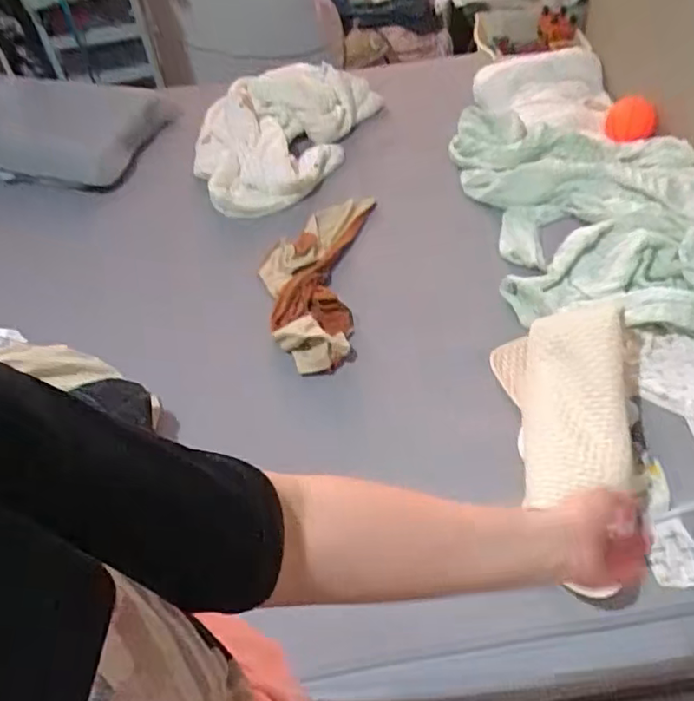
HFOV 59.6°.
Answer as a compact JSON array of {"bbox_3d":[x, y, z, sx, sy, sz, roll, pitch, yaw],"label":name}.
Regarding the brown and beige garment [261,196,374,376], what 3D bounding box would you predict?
[{"bbox_3d":[-0.083,-0.163,1.298,0.227,0.080,0.495,4,51,7],"label":"brown and beige garment"}]

